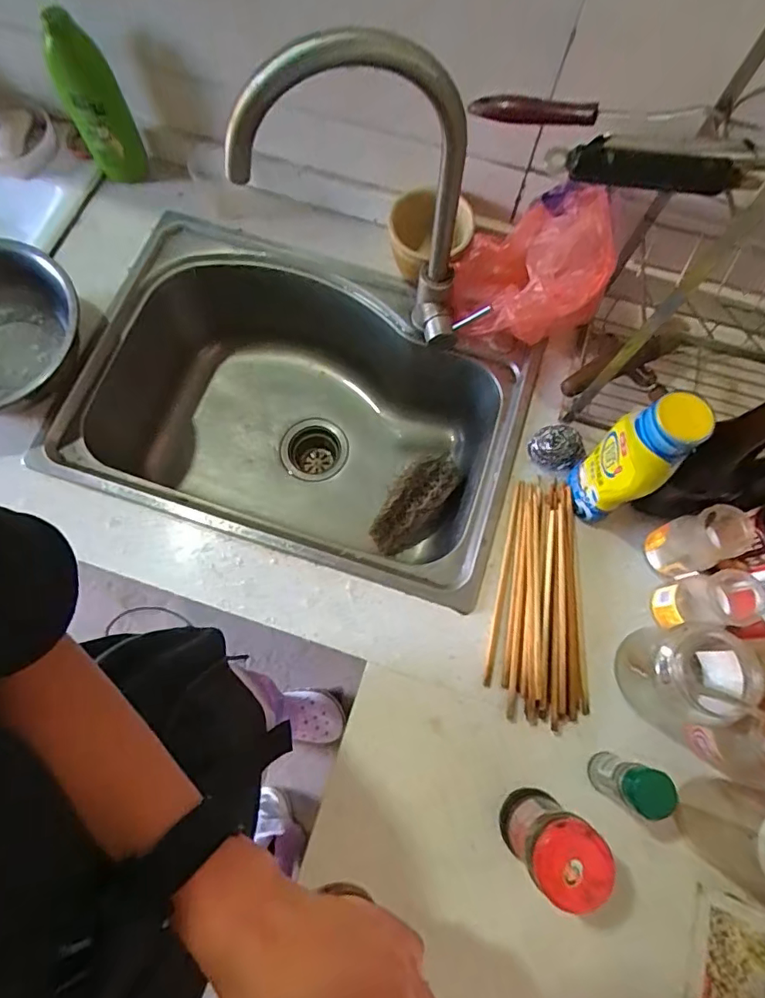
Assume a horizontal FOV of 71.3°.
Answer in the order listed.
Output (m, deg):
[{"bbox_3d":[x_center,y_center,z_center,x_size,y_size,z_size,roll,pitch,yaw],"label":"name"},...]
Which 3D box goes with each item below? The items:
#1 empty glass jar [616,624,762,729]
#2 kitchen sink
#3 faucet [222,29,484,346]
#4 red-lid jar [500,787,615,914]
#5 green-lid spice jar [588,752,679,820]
[{"bbox_3d":[0.315,0.184,0.548,0.098,0.124,0.095,0,72,-1],"label":"empty glass jar"},{"bbox_3d":[-0.112,-0.119,0.819,0.593,0.240,0.437,18,73,4],"label":"kitchen sink"},{"bbox_3d":[-0.005,-0.262,0.532,0.234,0.344,0.100,-22,74,-8],"label":"faucet"},{"bbox_3d":[0.154,0.318,0.497,0.064,0.136,0.063,0,72,-1],"label":"red-lid jar"},{"bbox_3d":[0.241,0.278,0.523,0.039,0.106,0.040,0,72,-1],"label":"green-lid spice jar"}]

